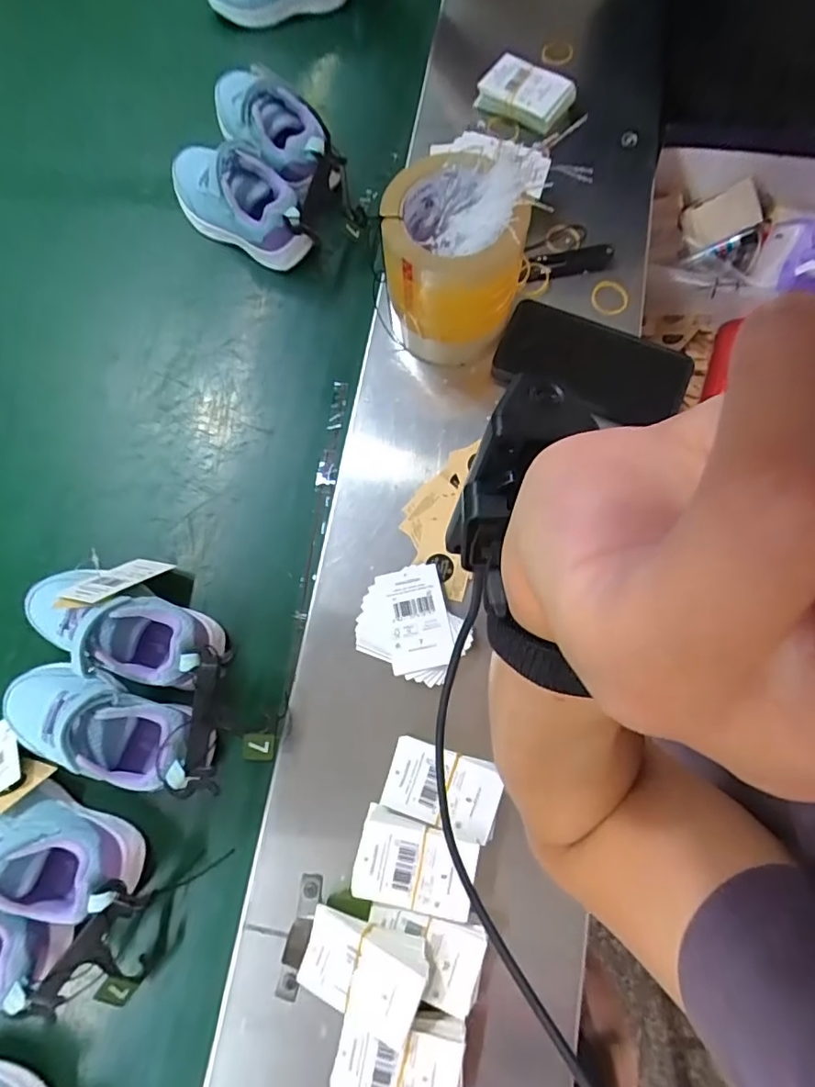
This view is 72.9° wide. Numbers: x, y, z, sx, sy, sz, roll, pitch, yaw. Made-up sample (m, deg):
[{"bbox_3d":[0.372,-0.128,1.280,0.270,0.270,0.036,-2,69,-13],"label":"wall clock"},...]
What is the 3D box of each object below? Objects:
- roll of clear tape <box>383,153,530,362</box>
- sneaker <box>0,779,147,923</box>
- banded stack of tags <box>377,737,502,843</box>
[{"bbox_3d":[0.032,-0.220,0.452,0.098,0.133,0.099,-1,74,2],"label":"roll of clear tape"},{"bbox_3d":[-0.281,0.222,0.414,0.165,0.083,0.070,22,78,8],"label":"sneaker"},{"bbox_3d":[0.025,0.177,0.405,0.080,0.032,0.051,15,75,6],"label":"banded stack of tags"}]

